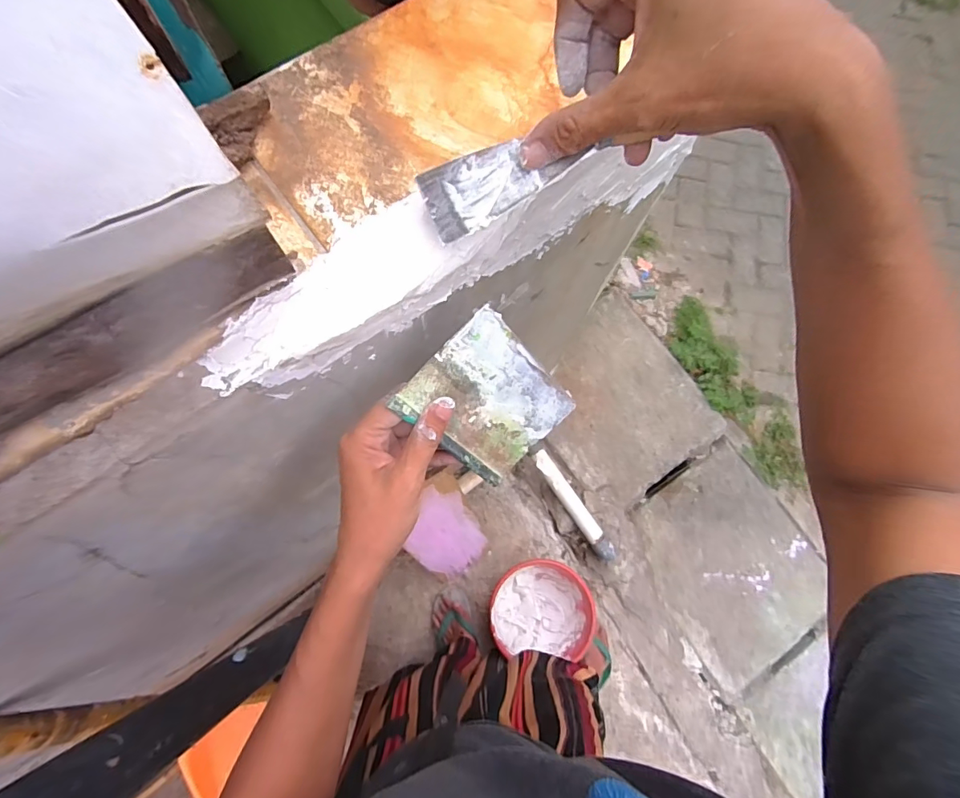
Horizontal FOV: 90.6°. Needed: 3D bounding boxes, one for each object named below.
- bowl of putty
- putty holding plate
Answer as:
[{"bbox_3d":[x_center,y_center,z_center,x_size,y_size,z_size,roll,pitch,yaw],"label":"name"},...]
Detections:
[{"bbox_3d":[0.155,0.523,1.192,0.247,0.073,0.218,2,74,0],"label":"bowl of putty"},{"bbox_3d":[0.008,0.003,0.325,0.086,0.113,0.004,-44,36,5],"label":"putty holding plate"}]

